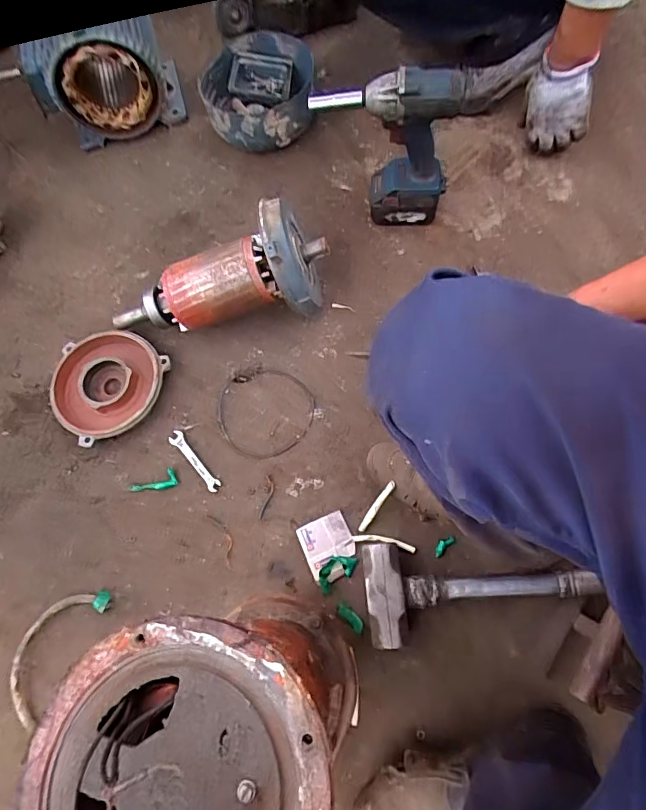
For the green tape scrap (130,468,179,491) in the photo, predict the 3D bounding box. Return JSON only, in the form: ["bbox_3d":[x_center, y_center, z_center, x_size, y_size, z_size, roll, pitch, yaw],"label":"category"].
[{"bbox_3d":[-0.261,0.124,0.728,0.071,0.004,0.028,-24,69,-7],"label":"green tape scrap"}]

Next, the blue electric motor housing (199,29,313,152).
[{"bbox_3d":[-0.126,-0.609,0.937,0.227,0.103,0.220,-3,68,2],"label":"blue electric motor housing"}]

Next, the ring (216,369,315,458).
[{"bbox_3d":[-0.094,0.012,0.754,0.159,0.012,0.147,-1,68,3],"label":"ring"}]

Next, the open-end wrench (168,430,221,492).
[{"bbox_3d":[-0.201,0.086,0.735,0.022,0.005,0.117,-41,72,-13],"label":"open-end wrench"}]

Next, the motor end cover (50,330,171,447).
[{"bbox_3d":[-0.356,-0.029,0.773,0.183,0.042,0.186,8,69,6],"label":"motor end cover"}]

